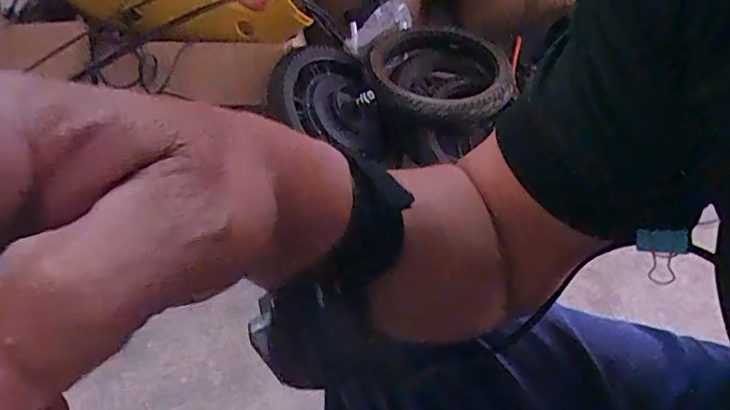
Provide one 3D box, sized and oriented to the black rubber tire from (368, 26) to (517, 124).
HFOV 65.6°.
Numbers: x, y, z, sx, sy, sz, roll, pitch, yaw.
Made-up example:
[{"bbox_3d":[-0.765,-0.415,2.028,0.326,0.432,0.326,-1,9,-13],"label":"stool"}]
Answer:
[{"bbox_3d":[0.188,-0.311,1.388,0.349,0.114,0.401,8,36,6],"label":"black rubber tire"}]

